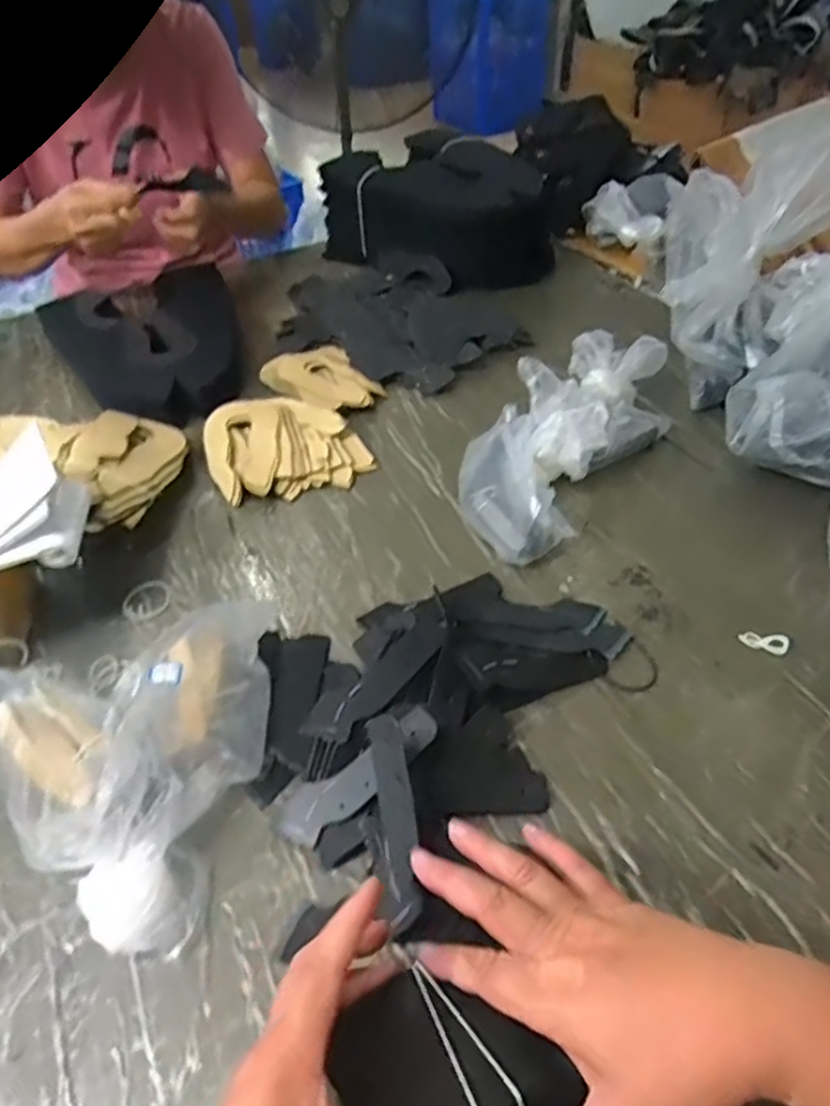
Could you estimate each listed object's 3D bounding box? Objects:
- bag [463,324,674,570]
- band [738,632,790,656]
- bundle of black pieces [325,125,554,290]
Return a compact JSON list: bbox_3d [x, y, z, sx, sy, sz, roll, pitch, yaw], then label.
[{"bbox_3d":[0.146,-0.119,0.687,0.136,0.084,0.303,27,52,30],"label":"bag"},{"bbox_3d":[0.268,0.066,0.531,0.035,0.006,0.017,18,48,23],"label":"band"},{"bbox_3d":[0.045,-0.500,1.022,0.337,0.143,0.179,28,52,30],"label":"bundle of black pieces"}]

